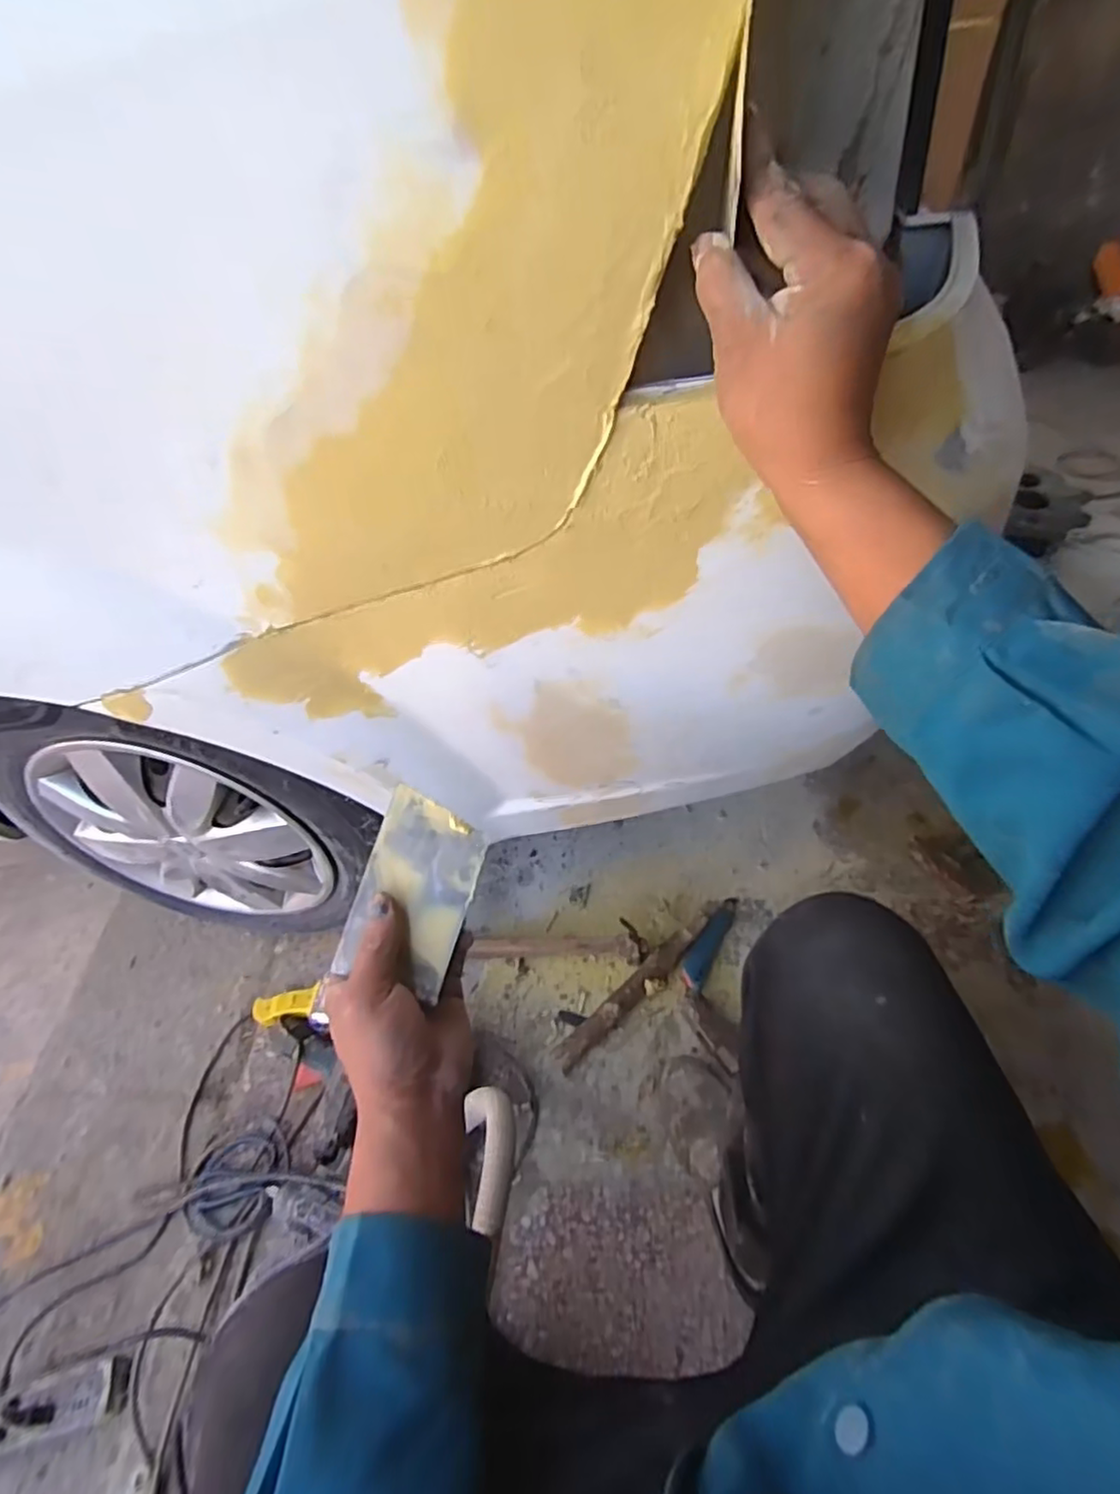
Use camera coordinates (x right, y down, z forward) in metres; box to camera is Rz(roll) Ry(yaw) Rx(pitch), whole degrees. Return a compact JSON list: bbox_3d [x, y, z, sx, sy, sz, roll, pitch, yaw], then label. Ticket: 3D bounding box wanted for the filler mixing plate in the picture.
[{"bbox_3d":[-0.096,0.096,0.441,0.072,0.004,0.118,18,81,7],"label":"filler mixing plate"}]

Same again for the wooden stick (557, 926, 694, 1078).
[{"bbox_3d":[0.100,0.363,0.954,0.261,0.034,0.036,-38,58,-24],"label":"wooden stick"}]

